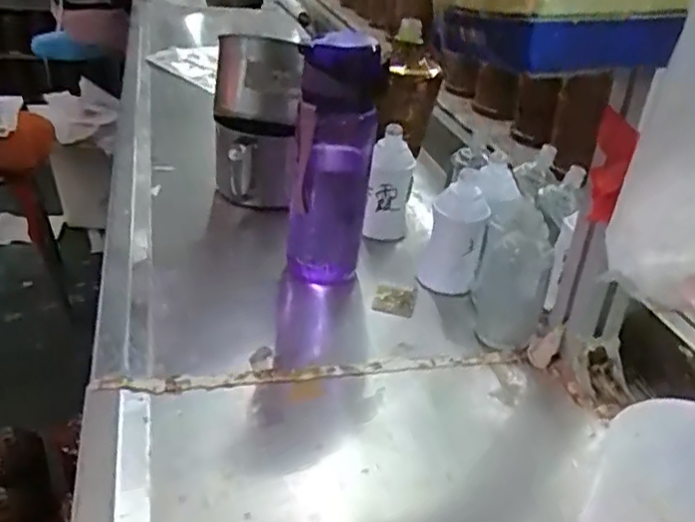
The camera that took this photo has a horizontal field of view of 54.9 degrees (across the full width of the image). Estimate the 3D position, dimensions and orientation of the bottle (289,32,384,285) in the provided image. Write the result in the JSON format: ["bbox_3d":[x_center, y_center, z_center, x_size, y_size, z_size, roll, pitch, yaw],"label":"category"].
[{"bbox_3d":[-0.015,-0.095,0.617,0.076,0.216,0.085,1,30,-3],"label":"bottle"}]

